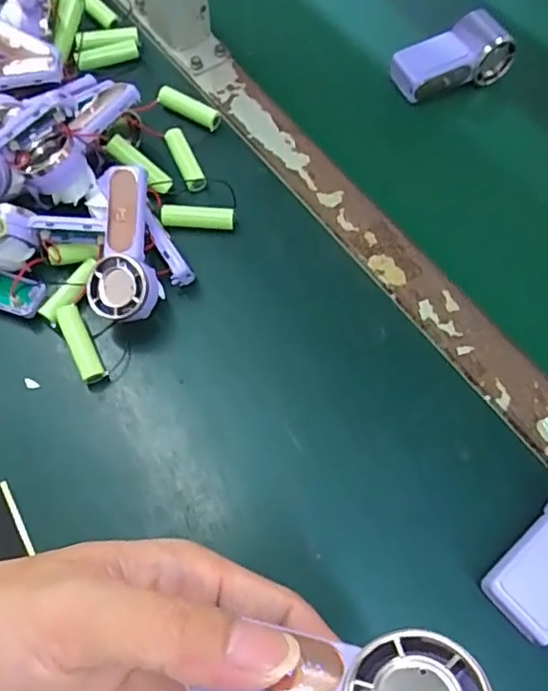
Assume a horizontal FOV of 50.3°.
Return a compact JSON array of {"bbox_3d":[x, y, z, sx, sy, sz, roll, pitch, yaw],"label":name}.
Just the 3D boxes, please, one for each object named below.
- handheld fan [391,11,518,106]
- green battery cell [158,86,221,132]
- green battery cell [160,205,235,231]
[{"bbox_3d":[0.141,-0.230,0.467,0.091,0.038,0.041,-23,68,-11],"label":"handheld fan"},{"bbox_3d":[-0.066,-0.181,0.449,0.052,0.015,0.014,26,68,10],"label":"green battery cell"},{"bbox_3d":[-0.053,-0.089,0.409,0.050,0.016,0.012,0,66,-2],"label":"green battery cell"}]

